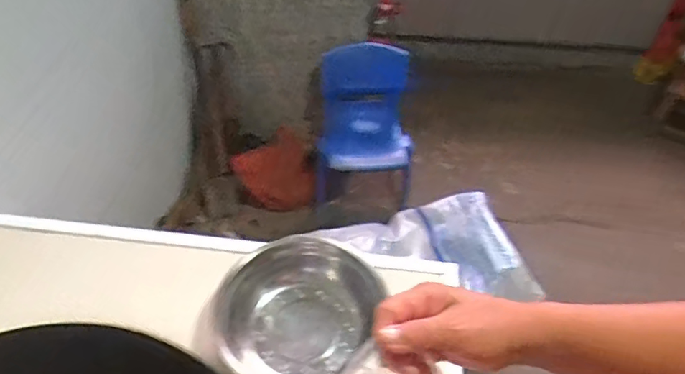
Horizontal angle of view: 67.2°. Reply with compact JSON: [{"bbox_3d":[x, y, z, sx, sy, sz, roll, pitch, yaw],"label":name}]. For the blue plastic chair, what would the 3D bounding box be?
[{"bbox_3d":[0.086,-0.191,1.737,0.323,0.478,0.305,4,46,1],"label":"blue plastic chair"}]

